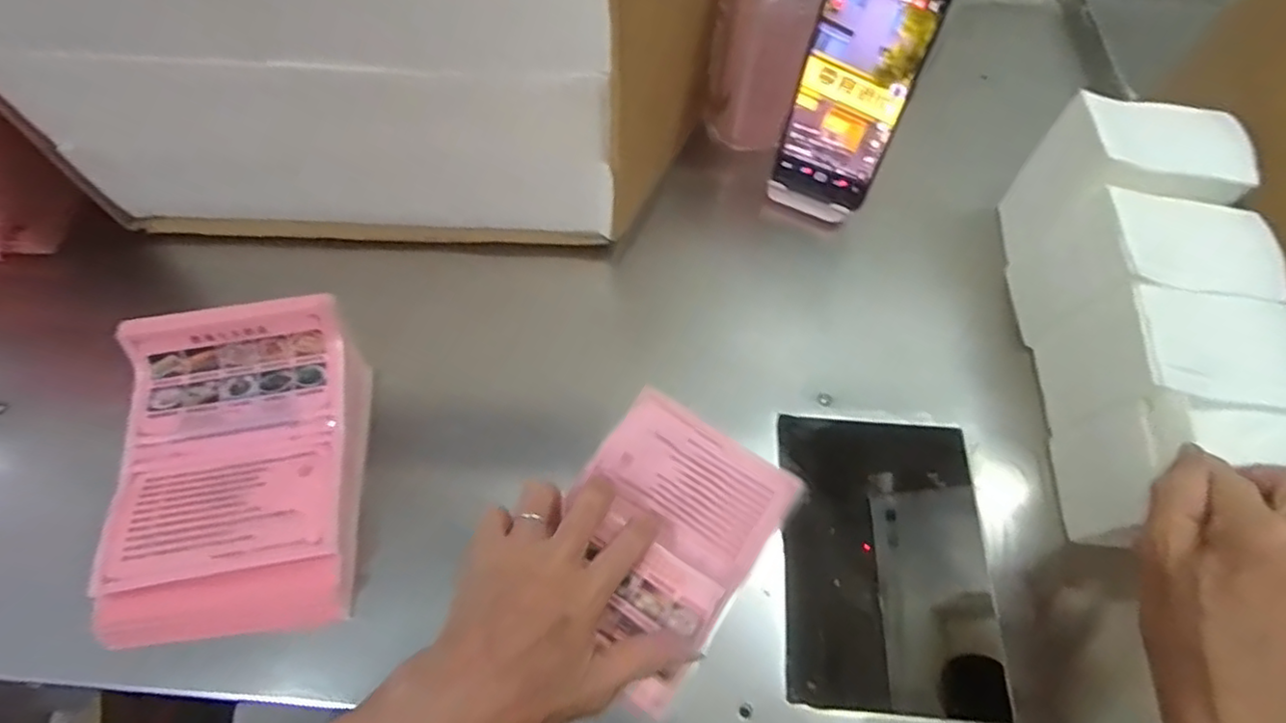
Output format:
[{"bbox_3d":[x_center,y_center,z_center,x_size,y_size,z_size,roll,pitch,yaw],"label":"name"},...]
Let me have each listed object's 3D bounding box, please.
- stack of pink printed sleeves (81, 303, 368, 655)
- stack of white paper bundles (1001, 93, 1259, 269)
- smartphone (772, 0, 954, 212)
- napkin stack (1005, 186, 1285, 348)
[{"bbox_3d":[-0.237,0.059,0.368,0.127,0.047,0.184,-6,62,-5],"label":"stack of pink printed sleeves"},{"bbox_3d":[0.333,-0.114,0.447,0.104,0.112,0.078,12,62,4],"label":"stack of white paper bundles"},{"bbox_3d":[0.147,-0.187,0.446,0.075,0.160,0.005,25,50,12],"label":"smartphone"},{"bbox_3d":[0.328,-0.055,0.418,0.107,0.096,0.071,4,62,0],"label":"napkin stack"}]

